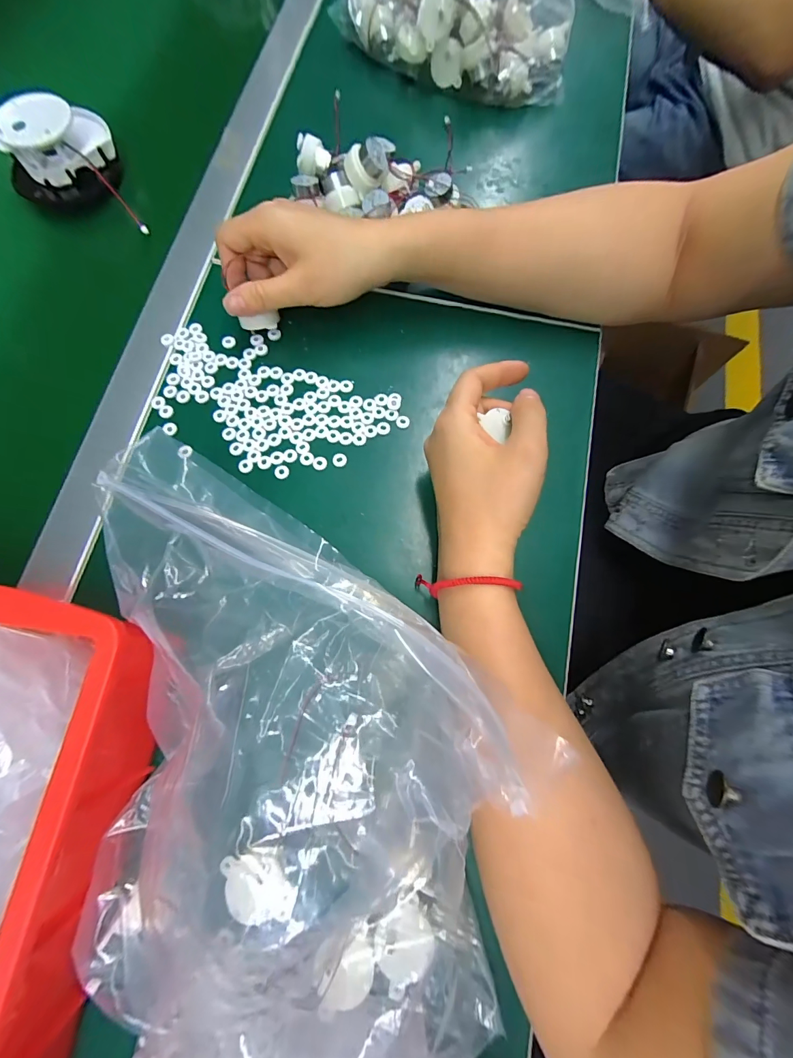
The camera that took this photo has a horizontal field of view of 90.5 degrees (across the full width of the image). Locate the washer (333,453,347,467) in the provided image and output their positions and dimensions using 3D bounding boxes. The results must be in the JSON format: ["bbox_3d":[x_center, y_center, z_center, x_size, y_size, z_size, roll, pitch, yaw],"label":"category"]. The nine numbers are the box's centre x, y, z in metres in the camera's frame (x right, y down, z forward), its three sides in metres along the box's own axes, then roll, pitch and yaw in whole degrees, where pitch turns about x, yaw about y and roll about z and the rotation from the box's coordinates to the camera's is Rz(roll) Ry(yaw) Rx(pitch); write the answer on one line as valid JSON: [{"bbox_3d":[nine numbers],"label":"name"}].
[{"bbox_3d":[-0.044,-0.054,0.305,0.011,0.004,0.011,0,82,0],"label":"washer"}]

